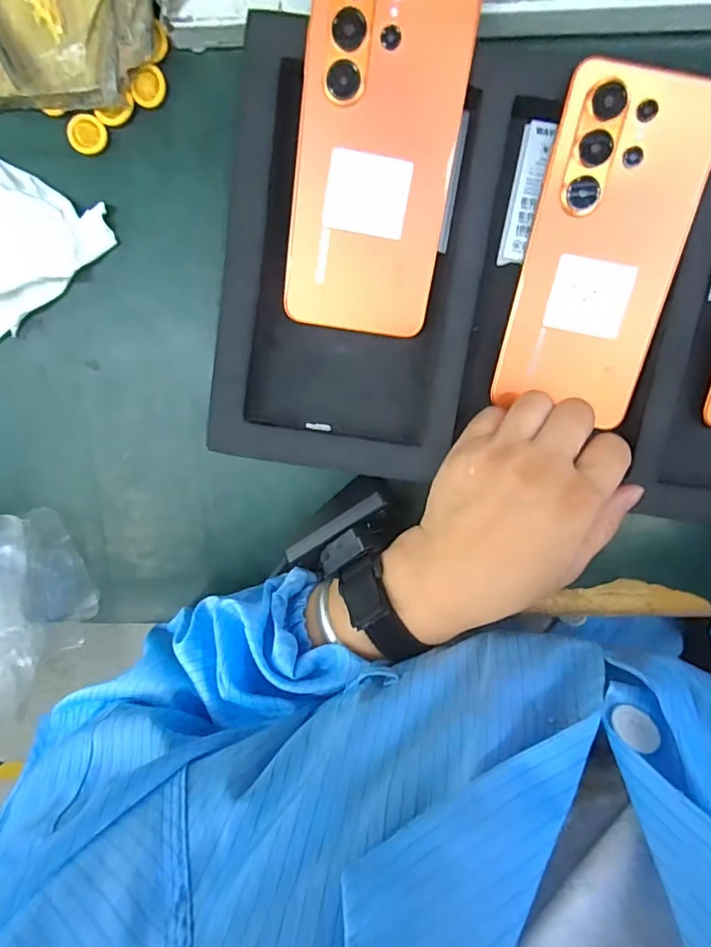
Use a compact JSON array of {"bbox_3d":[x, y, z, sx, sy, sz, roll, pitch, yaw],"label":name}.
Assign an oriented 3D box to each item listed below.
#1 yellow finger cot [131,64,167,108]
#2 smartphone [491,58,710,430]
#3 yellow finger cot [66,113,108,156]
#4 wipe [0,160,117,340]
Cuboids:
[{"bbox_3d":[-0.113,-0.212,0.287,0.018,0.004,0.020,43,96,-5],"label":"yellow finger cot"},{"bbox_3d":[0.128,-0.113,0.271,0.078,0.005,0.161,10,109,1],"label":"smartphone"},{"bbox_3d":[-0.150,-0.190,0.294,0.022,0.004,0.019,22,98,-3],"label":"yellow finger cot"},{"bbox_3d":[-0.190,-0.136,0.298,0.095,0.014,0.097,-15,98,3],"label":"wipe"}]

